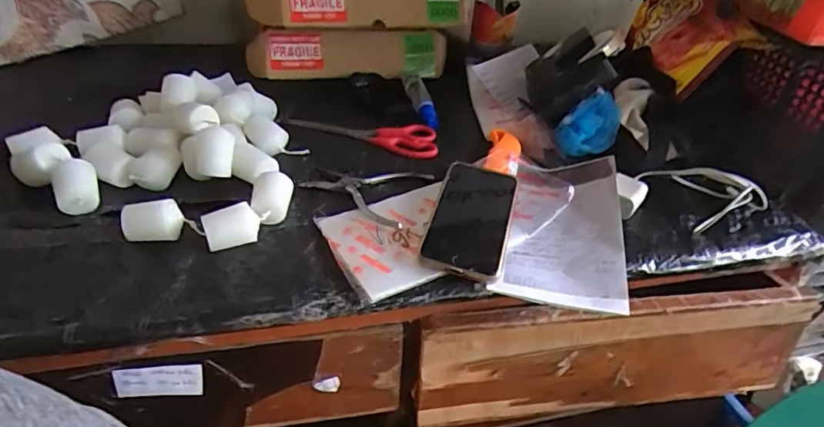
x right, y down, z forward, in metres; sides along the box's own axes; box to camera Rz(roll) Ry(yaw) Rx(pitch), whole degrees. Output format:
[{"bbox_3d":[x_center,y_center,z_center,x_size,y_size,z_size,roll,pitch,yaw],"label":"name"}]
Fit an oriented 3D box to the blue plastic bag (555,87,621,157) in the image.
[{"bbox_3d":[0.217,-0.110,0.635,0.068,0.059,0.055,-14,40,-23],"label":"blue plastic bag"}]

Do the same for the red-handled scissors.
[{"bbox_3d":[-0.061,-0.108,0.663,0.199,0.014,0.061,14,38,13],"label":"red-handled scissors"}]

